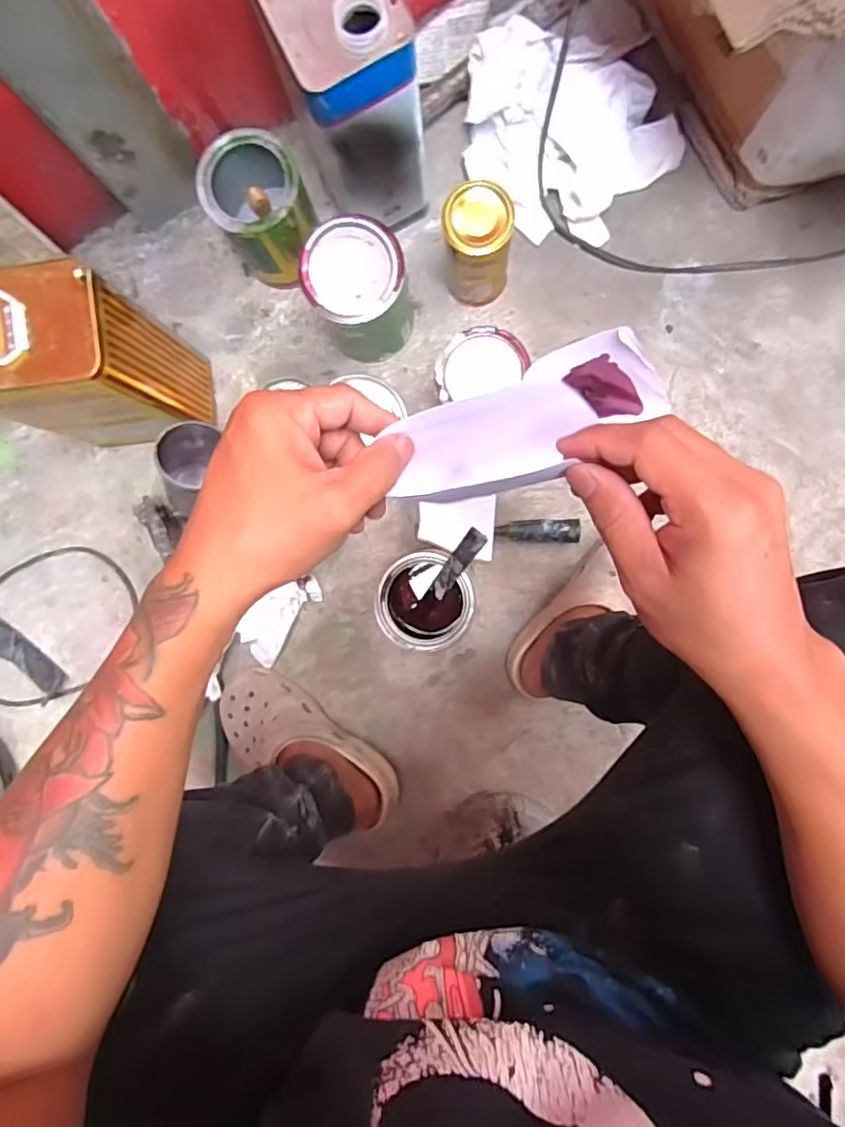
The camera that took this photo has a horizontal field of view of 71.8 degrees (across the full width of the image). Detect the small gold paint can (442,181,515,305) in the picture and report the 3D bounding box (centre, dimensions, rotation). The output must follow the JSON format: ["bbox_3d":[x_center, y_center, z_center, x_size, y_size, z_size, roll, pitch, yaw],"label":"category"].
[{"bbox_3d":[0.061,-0.344,0.640,0.068,0.145,0.062,-4,93,4],"label":"small gold paint can"}]

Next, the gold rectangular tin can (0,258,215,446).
[{"bbox_3d":[-0.353,-0.208,0.620,0.163,0.248,0.104,-4,91,4],"label":"gold rectangular tin can"}]

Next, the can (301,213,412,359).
[{"bbox_3d":[-0.070,-0.300,0.657,0.109,0.134,0.107,-8,93,4],"label":"can"}]

